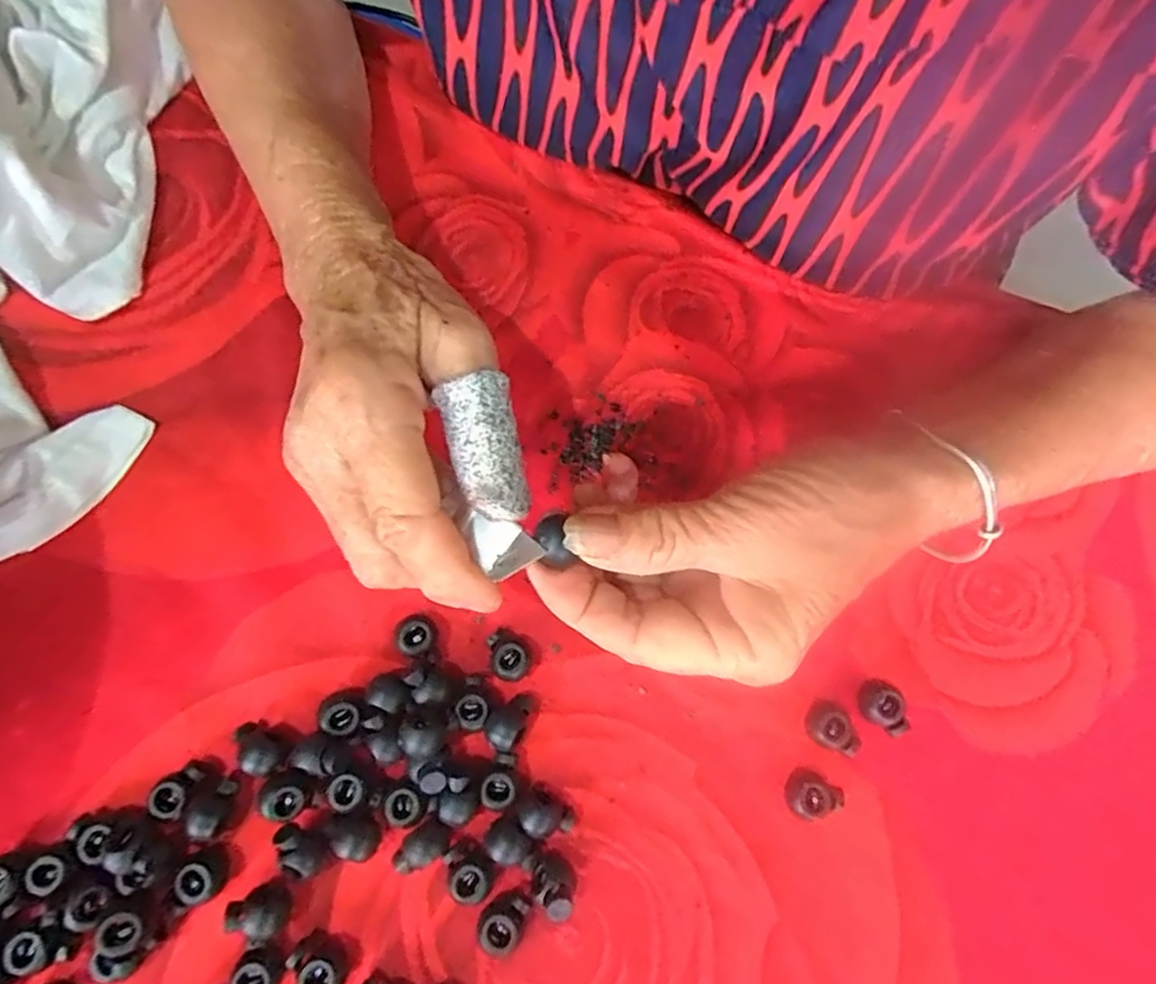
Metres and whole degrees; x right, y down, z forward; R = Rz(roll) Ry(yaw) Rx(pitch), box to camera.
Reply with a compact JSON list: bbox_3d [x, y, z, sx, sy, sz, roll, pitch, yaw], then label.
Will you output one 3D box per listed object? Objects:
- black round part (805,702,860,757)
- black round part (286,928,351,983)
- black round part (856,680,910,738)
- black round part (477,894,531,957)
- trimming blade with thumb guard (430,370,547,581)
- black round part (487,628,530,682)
[{"bbox_3d":[0.094,0.087,0.230,0.017,0.009,0.014,23,75,5],"label":"black round part"},{"bbox_3d":[-0.084,0.154,0.204,0.019,0.012,0.014,28,75,6],"label":"black round part"},{"bbox_3d":[0.113,0.081,0.233,0.013,0.011,0.019,-13,75,-5],"label":"black round part"},{"bbox_3d":[-0.025,0.143,0.210,0.014,0.013,0.017,32,76,7],"label":"black round part"},{"bbox_3d":[-0.027,-0.005,0.191,0.021,0.013,0.059,-11,94,-5],"label":"trimming blade with thumb guard"},{"bbox_3d":[-0.026,0.061,0.234,0.014,0.011,0.018,-16,75,-6],"label":"black round part"}]

